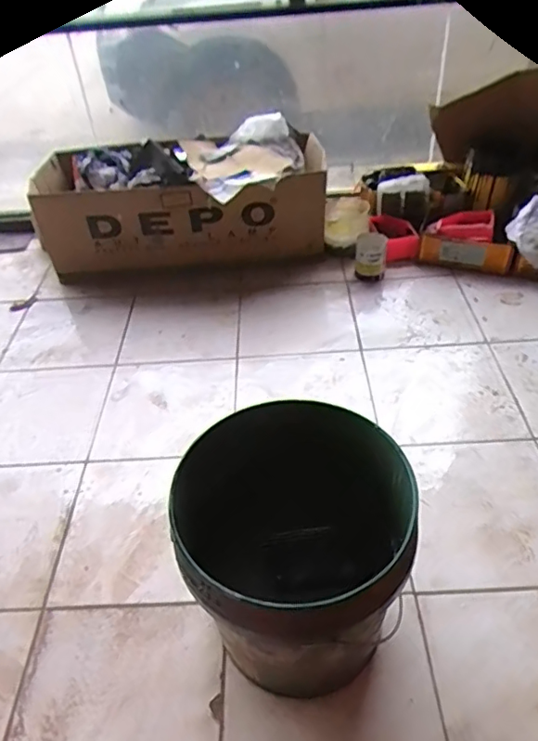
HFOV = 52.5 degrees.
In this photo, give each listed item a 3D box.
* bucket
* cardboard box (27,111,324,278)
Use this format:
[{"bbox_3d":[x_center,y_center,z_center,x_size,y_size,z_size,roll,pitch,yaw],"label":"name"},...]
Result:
[{"bbox_3d":[0.029,0.257,0.747,0.270,0.330,0.262,-3,42,2],"label":"bucket"},{"bbox_3d":[-0.271,-0.492,1.636,0.842,0.280,0.468,-11,42,-7],"label":"cardboard box"}]

